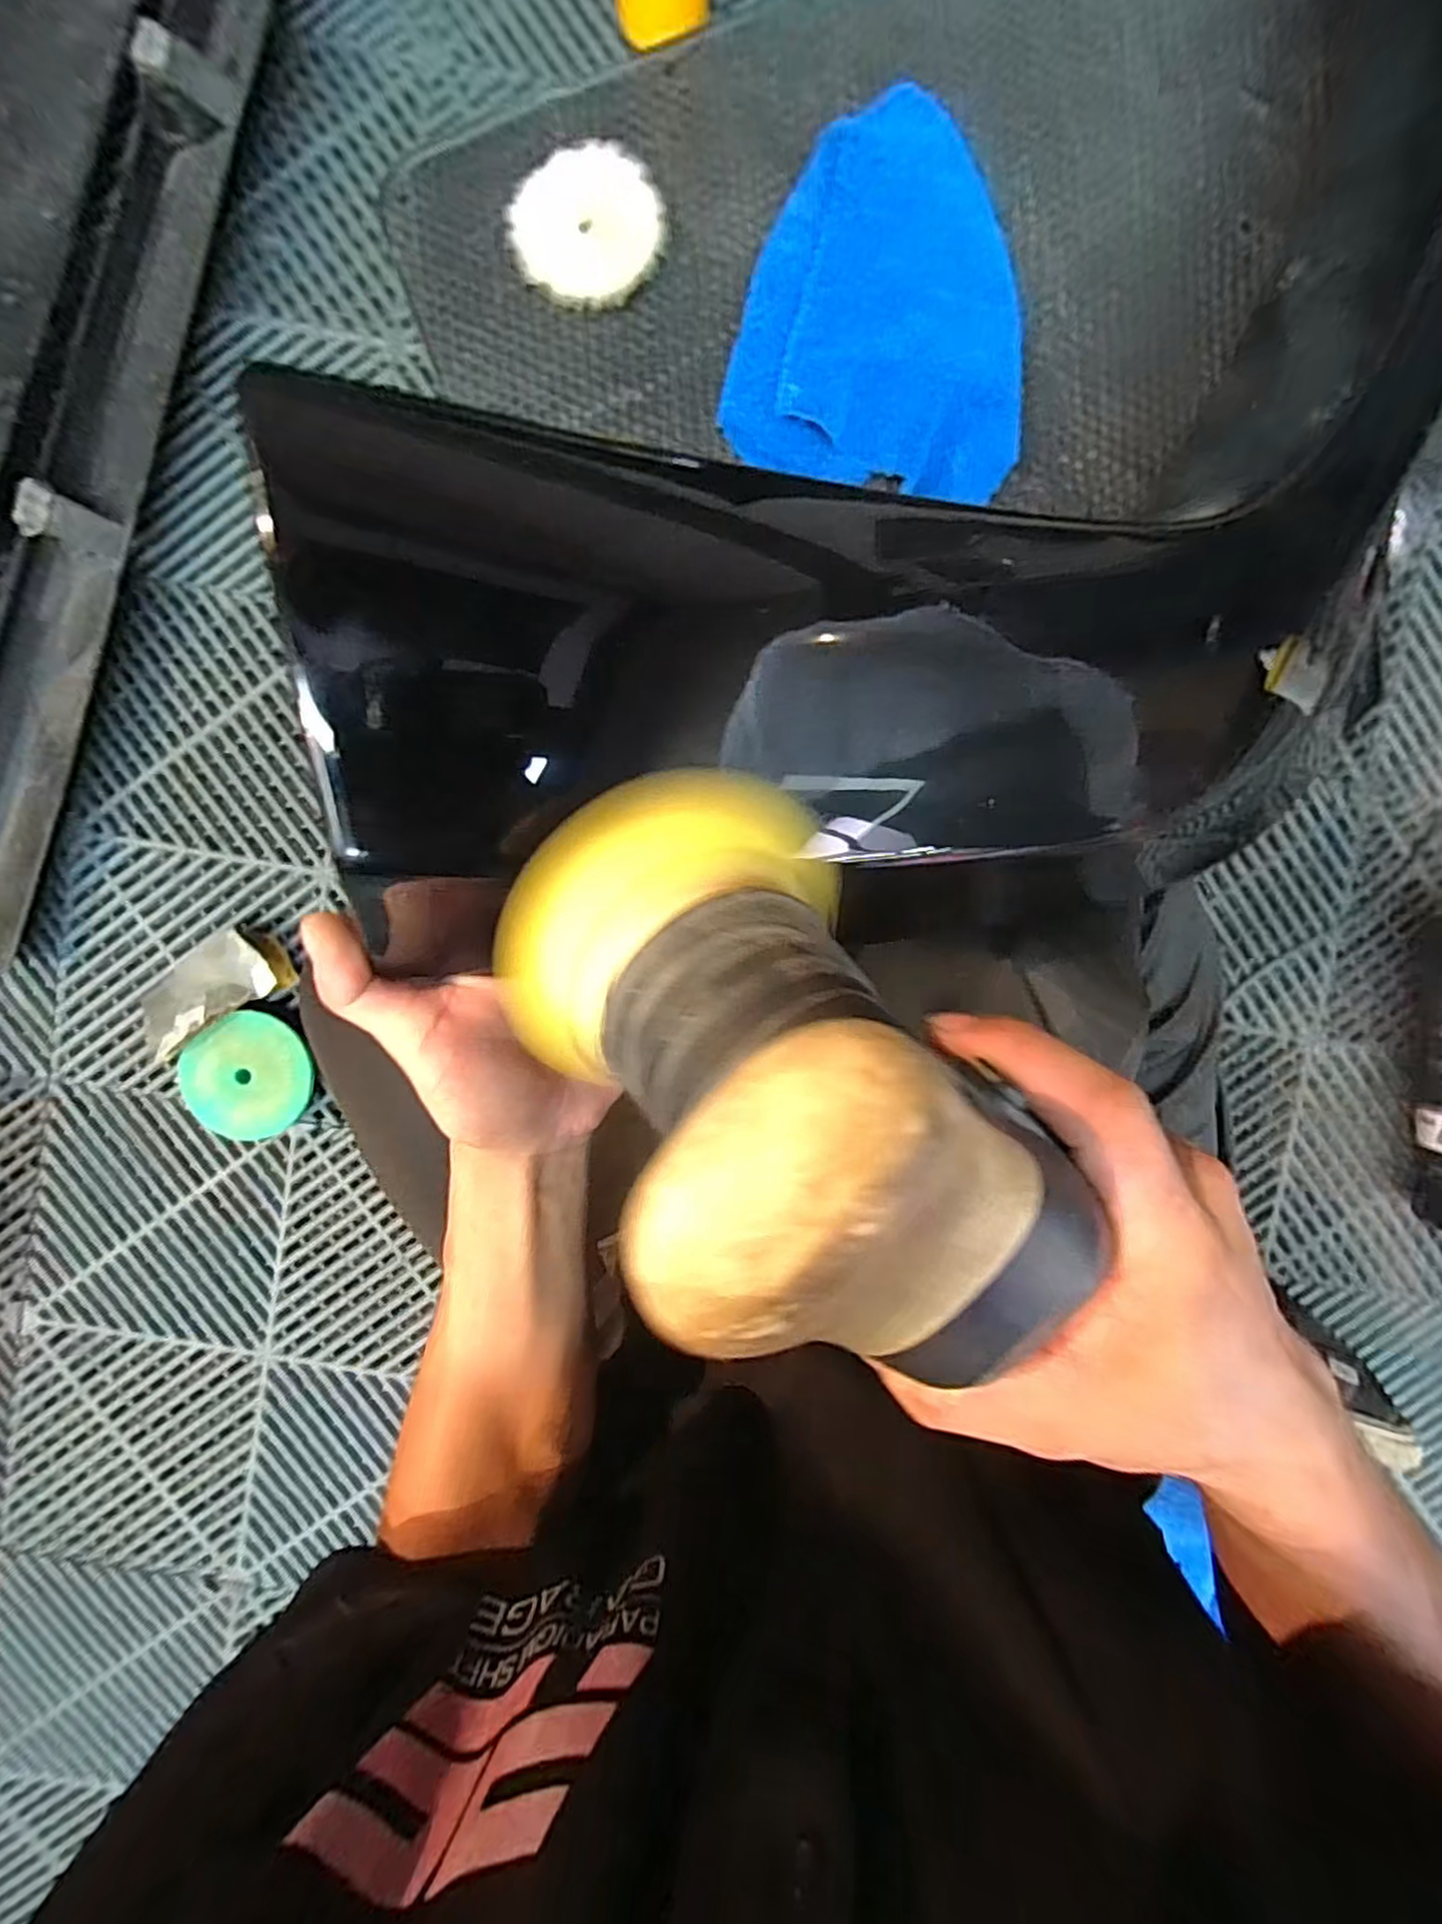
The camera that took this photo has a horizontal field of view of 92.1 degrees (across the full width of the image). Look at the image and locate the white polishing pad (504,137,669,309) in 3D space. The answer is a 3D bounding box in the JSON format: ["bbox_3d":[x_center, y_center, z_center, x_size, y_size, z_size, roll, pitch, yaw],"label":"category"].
[{"bbox_3d":[-0.093,-0.511,0.487,0.104,0.023,0.096,-30,94,2],"label":"white polishing pad"}]

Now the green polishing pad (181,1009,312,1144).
[{"bbox_3d":[-0.367,0.090,0.535,0.092,0.013,0.106,39,99,-8],"label":"green polishing pad"}]

